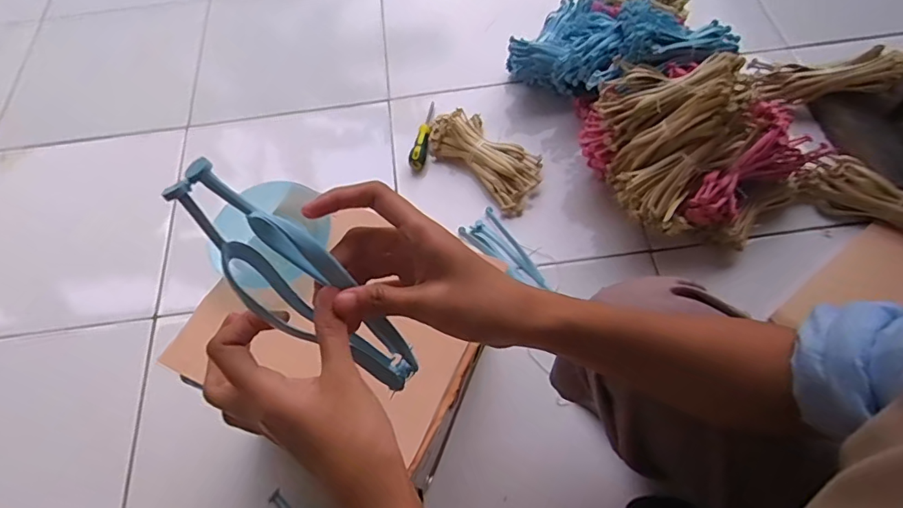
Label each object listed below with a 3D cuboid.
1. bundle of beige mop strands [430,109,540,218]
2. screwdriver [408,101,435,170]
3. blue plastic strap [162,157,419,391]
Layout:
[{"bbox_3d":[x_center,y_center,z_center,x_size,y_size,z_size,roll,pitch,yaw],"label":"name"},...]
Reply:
[{"bbox_3d":[0.061,-0.175,0.884,0.217,0.046,0.108,40,72,21],"label":"bundle of beige mop strands"},{"bbox_3d":[-0.050,-0.222,0.925,0.026,0.025,0.162,9,64,9],"label":"screwdriver"},{"bbox_3d":[-0.078,0.028,0.285,0.036,0.193,0.038,7,56,36],"label":"blue plastic strap"}]

